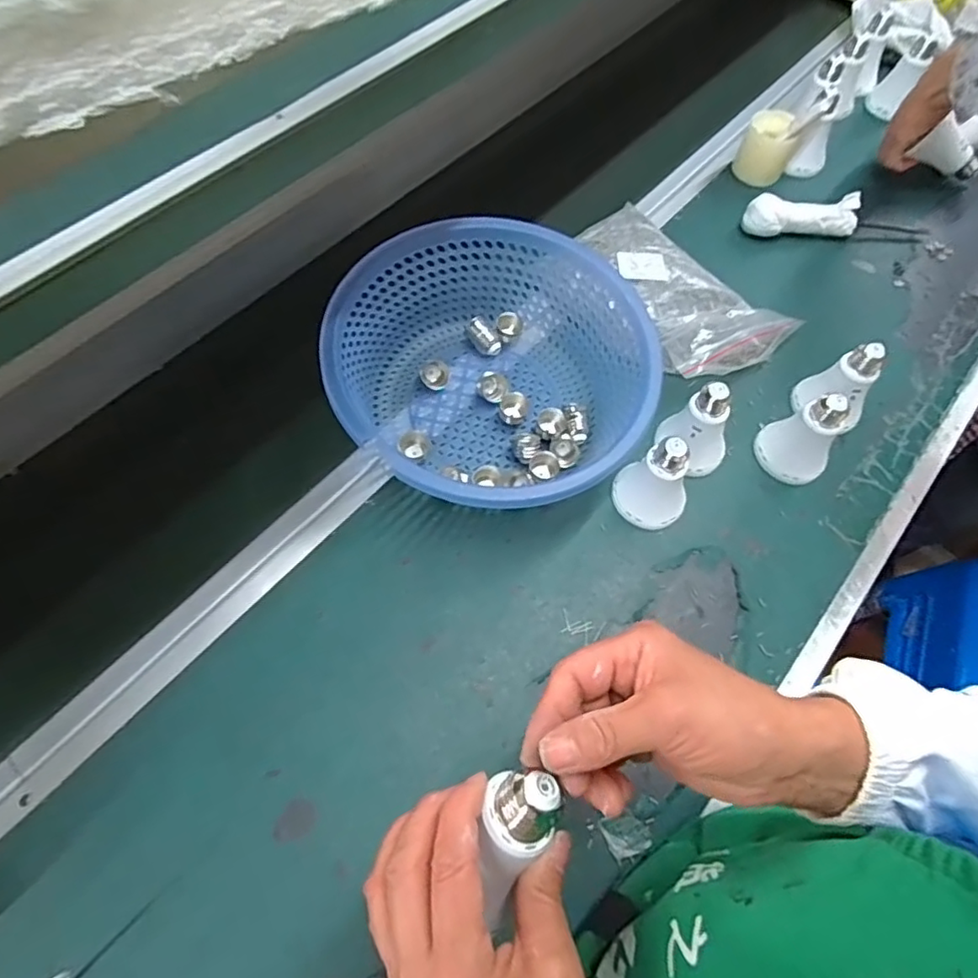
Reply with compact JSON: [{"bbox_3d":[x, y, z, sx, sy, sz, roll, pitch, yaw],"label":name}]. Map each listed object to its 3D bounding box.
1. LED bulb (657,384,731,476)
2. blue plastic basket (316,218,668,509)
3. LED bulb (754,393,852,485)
[{"bbox_3d":[0.193,-0.056,0.544,0.059,0.090,0.055,-15,63,-9],"label":"LED bulb"},{"bbox_3d":[-0.002,-0.113,0.558,0.266,0.119,0.225,-13,63,-8],"label":"blue plastic basket"},{"bbox_3d":[0.287,-0.053,0.552,0.064,0.090,0.061,41,68,19],"label":"LED bulb"}]

